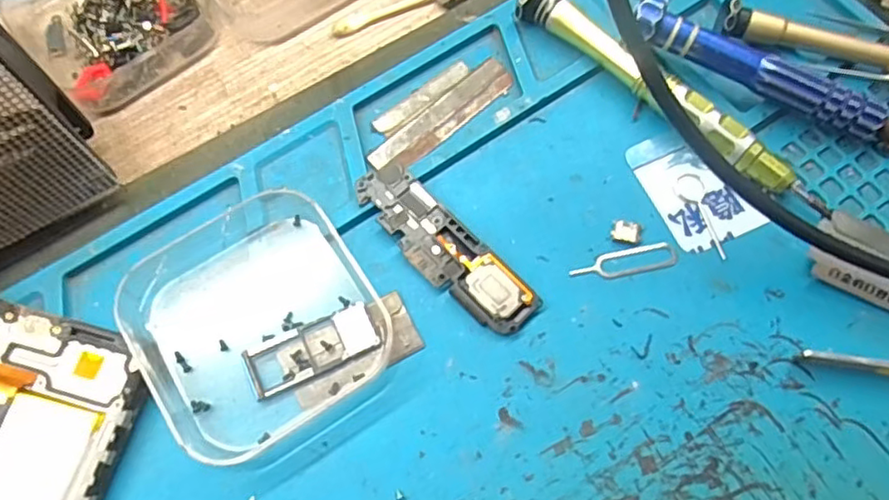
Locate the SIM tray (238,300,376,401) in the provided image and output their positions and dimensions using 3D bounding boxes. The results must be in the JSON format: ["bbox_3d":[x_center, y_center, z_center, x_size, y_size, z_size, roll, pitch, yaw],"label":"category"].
[{"bbox_3d":[-0.038,0.028,0.178,0.037,0.004,0.014,-25,70,-8],"label":"SIM tray"}]

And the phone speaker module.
[{"bbox_3d":[-0.001,0.000,0.190,0.019,0.006,0.065,-42,73,-14],"label":"phone speaker module"}]

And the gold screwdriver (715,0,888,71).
[{"bbox_3d":[0.134,-0.065,0.198,0.092,0.009,0.011,14,69,7],"label":"gold screwdriver"}]

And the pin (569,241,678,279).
[{"bbox_3d":[0.054,0.004,0.189,0.032,0.004,0.008,-11,72,-3],"label":"pin"}]

